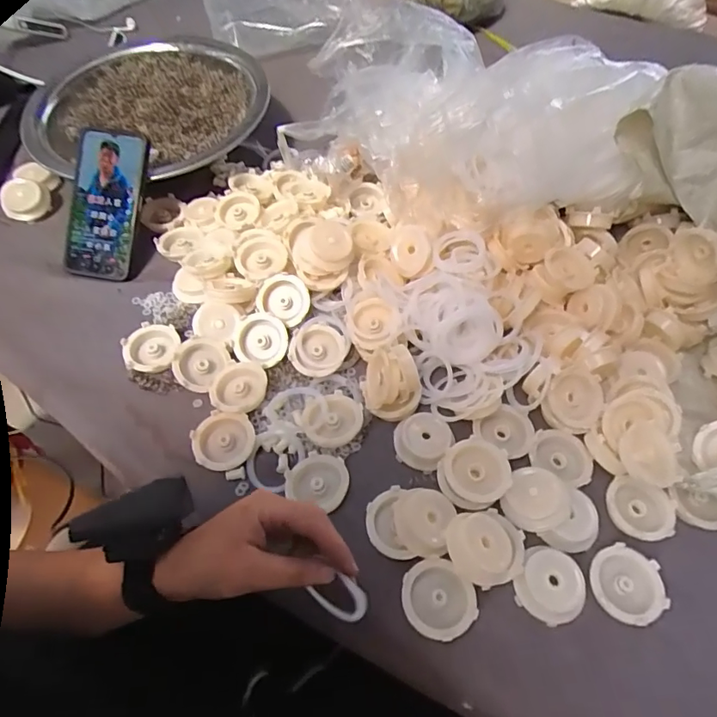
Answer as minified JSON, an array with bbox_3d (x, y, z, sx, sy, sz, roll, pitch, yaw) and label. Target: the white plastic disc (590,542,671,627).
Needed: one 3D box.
[{"bbox_3d":[0.203,0.173,0.385,0.054,0.017,0.052,1,56,-2],"label":"white plastic disc"}]

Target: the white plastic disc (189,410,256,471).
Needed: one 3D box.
[{"bbox_3d":[-0.120,0.073,0.448,0.053,0.013,0.050,1,56,-2],"label":"white plastic disc"}]

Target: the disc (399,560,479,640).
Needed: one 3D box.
[{"bbox_3d":[0.057,0.179,0.375,0.048,0.025,0.053,-28,61,-19],"label":"disc"}]

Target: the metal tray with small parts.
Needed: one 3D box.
[{"bbox_3d":[-0.273,-0.326,0.657,0.311,0.051,0.279,-2,56,-4],"label":"metal tray with small parts"}]

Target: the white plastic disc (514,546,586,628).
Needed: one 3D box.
[{"bbox_3d":[0.145,0.171,0.383,0.046,0.022,0.049,1,56,-2],"label":"white plastic disc"}]

